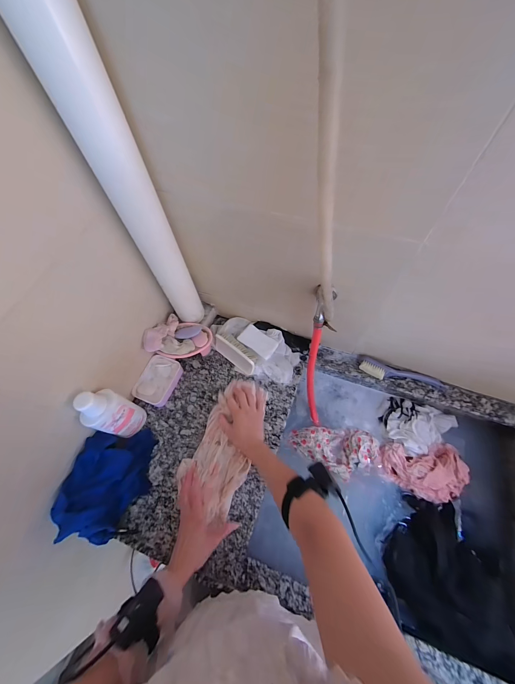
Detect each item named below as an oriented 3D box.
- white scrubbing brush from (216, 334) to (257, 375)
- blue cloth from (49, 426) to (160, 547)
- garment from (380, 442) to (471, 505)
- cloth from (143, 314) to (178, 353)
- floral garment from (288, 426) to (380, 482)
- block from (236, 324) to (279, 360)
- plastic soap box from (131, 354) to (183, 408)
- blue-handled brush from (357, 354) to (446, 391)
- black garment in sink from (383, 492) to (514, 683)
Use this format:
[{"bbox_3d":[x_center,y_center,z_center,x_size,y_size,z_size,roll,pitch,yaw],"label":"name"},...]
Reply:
[{"bbox_3d":[-0.060,0.027,0.723,0.141,0.068,0.050,35,70,19],"label":"white scrubbing brush"},{"bbox_3d":[-0.326,0.309,0.573,0.138,0.098,0.216,-1,63,2],"label":"blue cloth"},{"bbox_3d":[0.438,0.339,0.686,0.194,0.036,0.139,-1,63,3],"label":"garment"},{"bbox_3d":[-0.250,-0.026,0.695,0.049,0.044,0.134,17,42,11],"label":"cloth"},{"bbox_3d":[0.214,0.303,0.728,0.241,0.029,0.122,3,63,5],"label":"floral garment"},{"bbox_3d":[0.002,-0.001,0.757,0.108,0.015,0.060,34,85,12],"label":"block"},{"bbox_3d":[-0.271,0.103,0.715,0.097,0.030,0.126,22,66,14],"label":"plastic soap box"},{"bbox_3d":[0.379,0.090,0.692,0.226,0.041,0.052,18,65,12],"label":"blue-handled brush"},{"bbox_3d":[0.415,0.505,0.581,0.211,0.076,0.256,11,64,9],"label":"black garment in sink"}]

